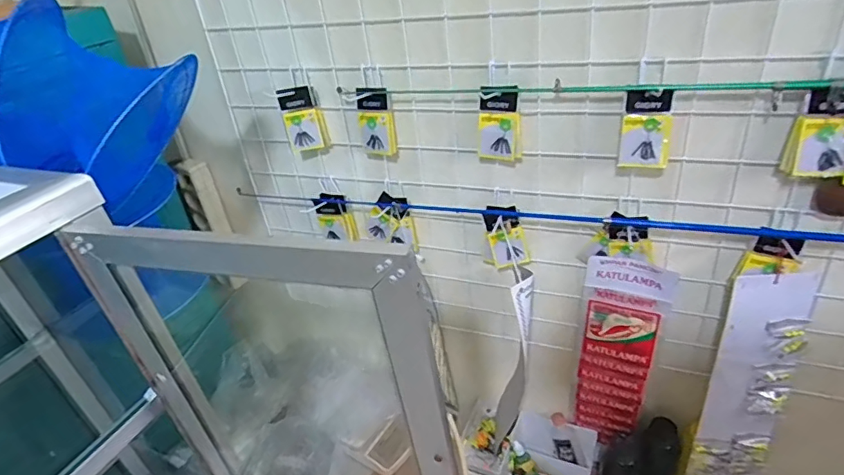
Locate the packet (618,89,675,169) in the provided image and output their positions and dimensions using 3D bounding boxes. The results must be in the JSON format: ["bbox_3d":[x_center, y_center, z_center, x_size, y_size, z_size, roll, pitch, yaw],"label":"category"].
[{"bbox_3d":[0.257,-0.124,0.580,0.052,0.089,0.020,3,33,16],"label":"packet"}]

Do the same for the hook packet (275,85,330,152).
[{"bbox_3d":[-0.176,-0.177,0.755,0.058,0.094,0.021,-10,32,-4],"label":"hook packet"}]

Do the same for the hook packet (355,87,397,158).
[{"bbox_3d":[-0.067,-0.162,0.720,0.055,0.095,0.019,5,27,19],"label":"hook packet"}]

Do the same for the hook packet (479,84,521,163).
[{"bbox_3d":[0.099,-0.146,0.655,0.052,0.097,0.019,6,32,17],"label":"hook packet"}]

